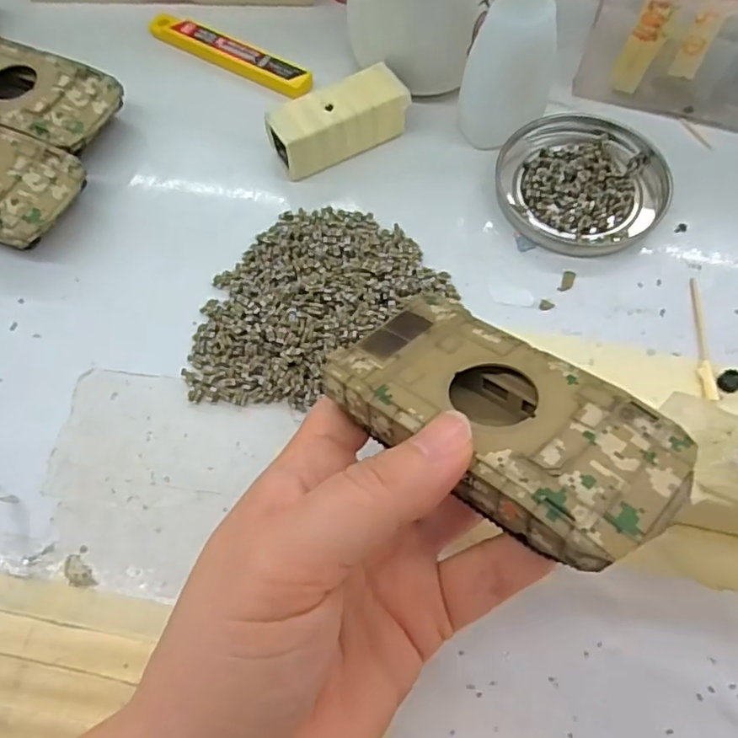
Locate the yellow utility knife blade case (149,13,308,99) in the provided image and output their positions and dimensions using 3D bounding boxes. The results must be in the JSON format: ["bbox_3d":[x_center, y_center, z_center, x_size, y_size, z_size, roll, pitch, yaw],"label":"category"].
[{"bbox_3d":[-0.076,-0.172,0.328,0.102,0.006,0.020,30,70,14],"label":"yellow utility knife blade case"}]

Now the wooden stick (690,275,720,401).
[{"bbox_3d":[0.141,-0.014,0.256,0.006,0.004,0.059,4,66,3],"label":"wooden stick"}]

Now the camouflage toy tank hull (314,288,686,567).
[{"bbox_3d":[0.037,0.016,0.171,0.097,0.020,0.054,33,55,31],"label":"camouflage toy tank hull"}]

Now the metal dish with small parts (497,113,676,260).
[{"bbox_3d":[0.103,-0.090,0.290,0.080,0.007,0.077,0,66,1],"label":"metal dish with small parts"}]

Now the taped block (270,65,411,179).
[{"bbox_3d":[-0.017,-0.120,0.294,0.068,0.025,0.027,-28,68,-11],"label":"taped block"}]

